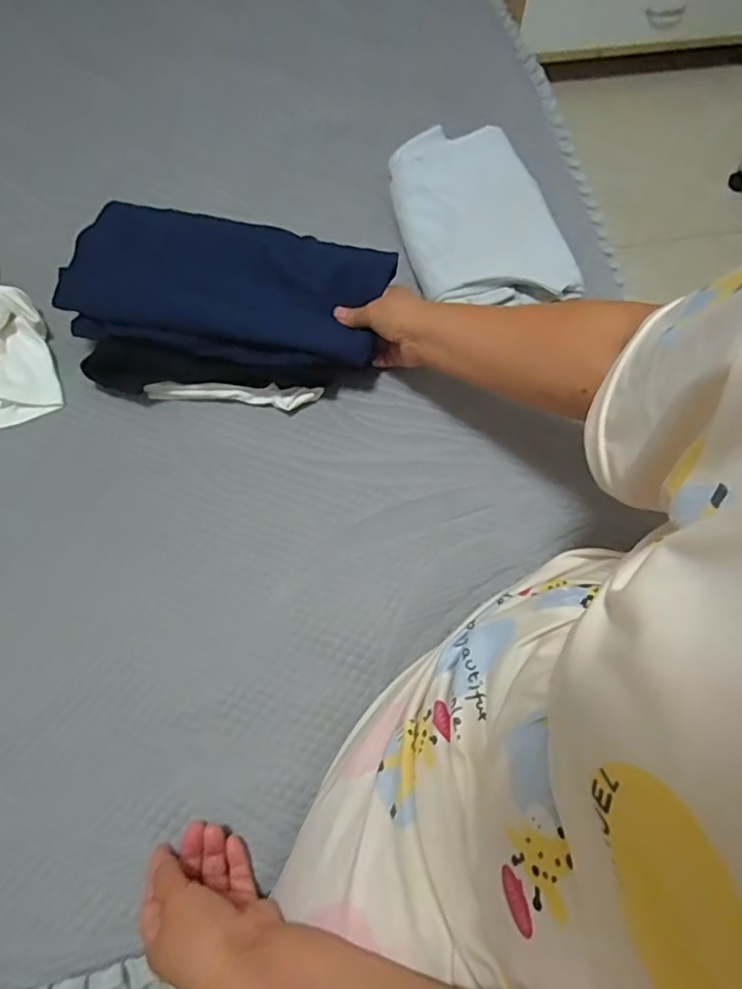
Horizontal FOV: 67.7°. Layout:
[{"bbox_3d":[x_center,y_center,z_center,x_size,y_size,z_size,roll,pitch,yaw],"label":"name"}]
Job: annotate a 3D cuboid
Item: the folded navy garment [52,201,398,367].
[{"bbox_3d":[-0.151,-0.226,0.589,0.326,0.027,0.169,8,68,1],"label":"folded navy garment"}]

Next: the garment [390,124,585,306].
[{"bbox_3d":[0.122,-0.331,0.664,0.166,0.072,0.278,-10,66,-4],"label":"garment"}]

